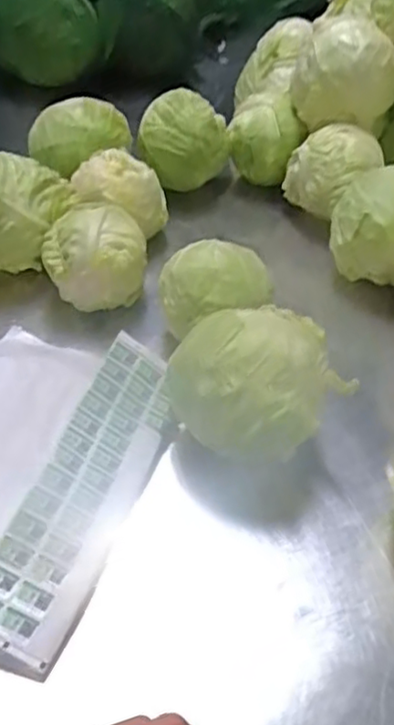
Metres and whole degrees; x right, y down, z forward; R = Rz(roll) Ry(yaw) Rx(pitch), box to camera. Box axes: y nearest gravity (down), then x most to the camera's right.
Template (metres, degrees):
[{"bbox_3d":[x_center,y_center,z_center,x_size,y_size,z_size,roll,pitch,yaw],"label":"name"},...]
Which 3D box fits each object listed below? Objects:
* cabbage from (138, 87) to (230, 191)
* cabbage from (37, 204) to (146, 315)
[{"bbox_3d":[-0.018,-0.285,0.863,0.113,0.094,0.121,0,46,-5],"label":"cabbage"},{"bbox_3d":[-0.103,-0.103,0.695,0.098,0.104,0.088,5,46,0],"label":"cabbage"}]

